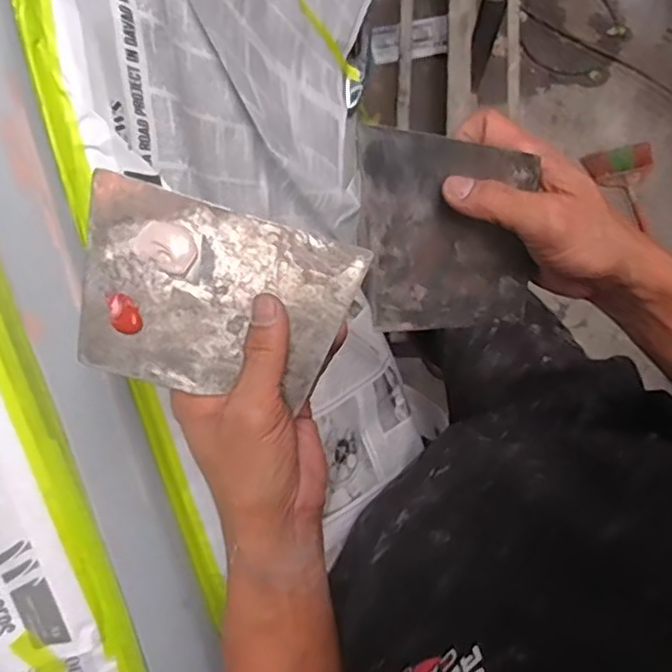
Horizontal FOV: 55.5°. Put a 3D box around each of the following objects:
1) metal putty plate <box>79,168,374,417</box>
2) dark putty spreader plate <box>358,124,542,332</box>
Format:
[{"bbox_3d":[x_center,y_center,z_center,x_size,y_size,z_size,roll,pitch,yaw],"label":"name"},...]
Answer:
[{"bbox_3d":[-0.062,-0.019,0.327,0.136,0.006,0.095,17,89,-8],"label":"metal putty plate"},{"bbox_3d":[0.064,-0.058,0.387,0.099,0.138,0.004,3,40,15],"label":"dark putty spreader plate"}]

